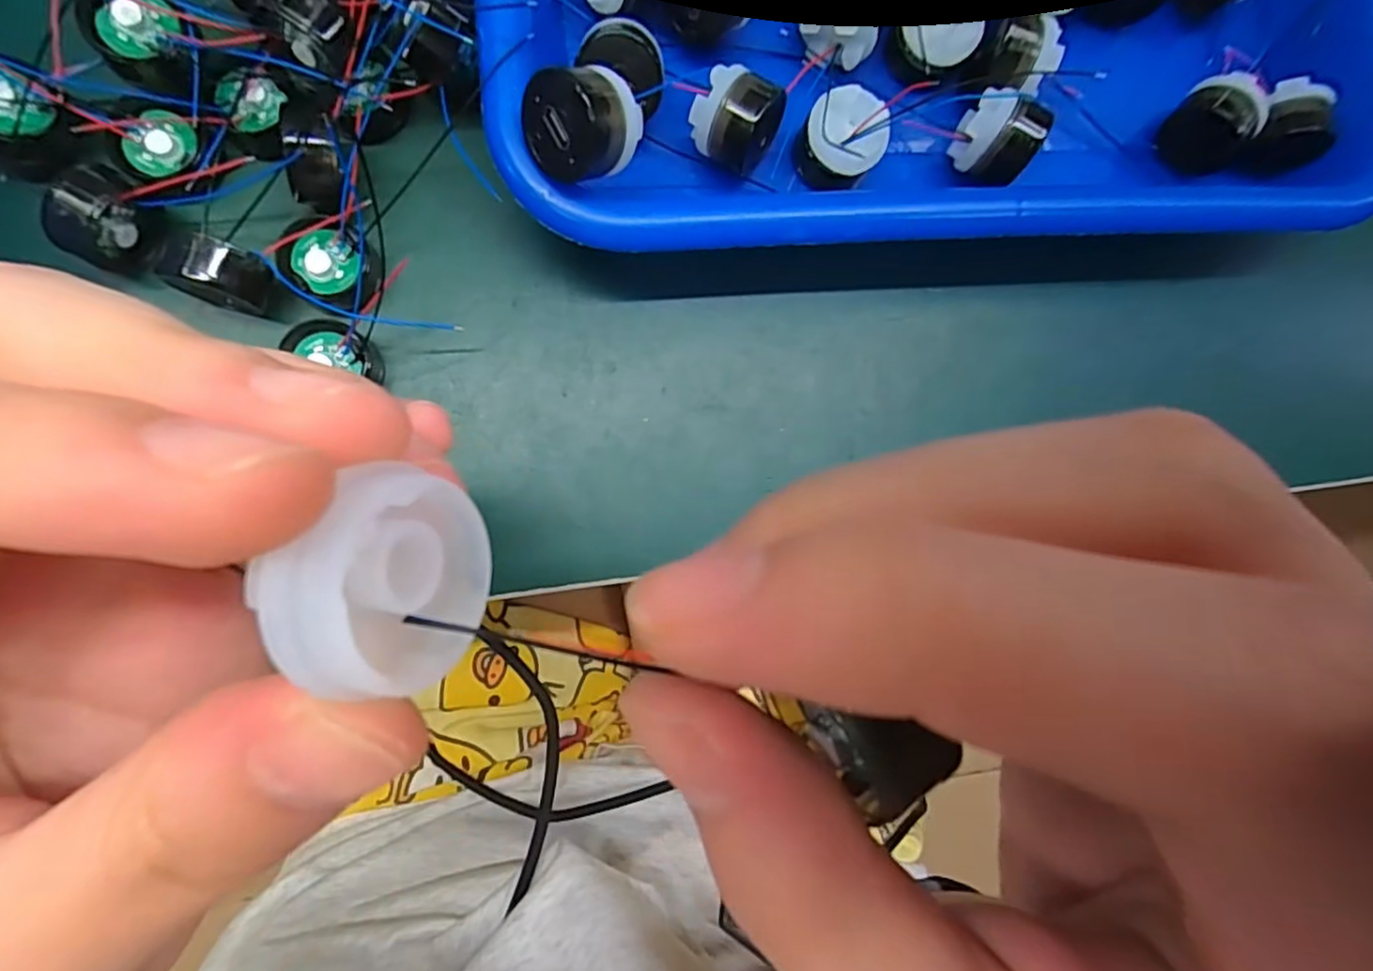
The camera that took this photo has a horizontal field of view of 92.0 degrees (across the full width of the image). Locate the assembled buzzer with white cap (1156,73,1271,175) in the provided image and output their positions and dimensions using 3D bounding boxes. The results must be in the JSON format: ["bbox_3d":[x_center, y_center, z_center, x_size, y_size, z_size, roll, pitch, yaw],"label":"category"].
[{"bbox_3d":[0.148,-0.101,0.189,0.020,0.019,0.022,0,87,-8],"label":"assembled buzzer with white cap"}]

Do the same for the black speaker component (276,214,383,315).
[{"bbox_3d":[-0.087,-0.053,0.161,0.020,0.010,0.020,0,87,-8],"label":"black speaker component"}]

